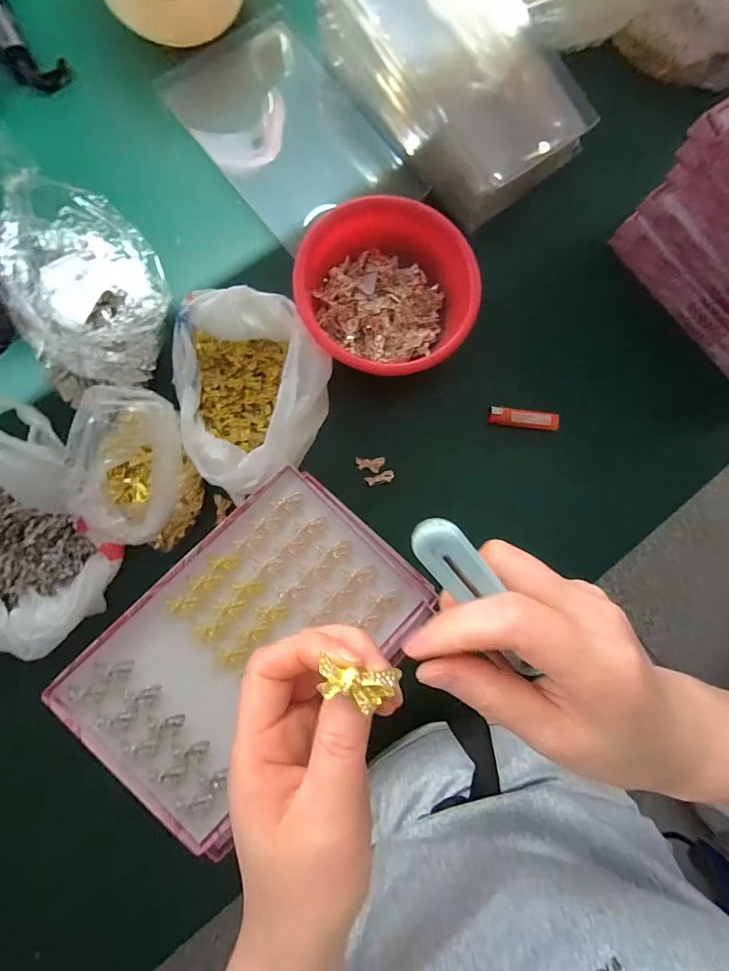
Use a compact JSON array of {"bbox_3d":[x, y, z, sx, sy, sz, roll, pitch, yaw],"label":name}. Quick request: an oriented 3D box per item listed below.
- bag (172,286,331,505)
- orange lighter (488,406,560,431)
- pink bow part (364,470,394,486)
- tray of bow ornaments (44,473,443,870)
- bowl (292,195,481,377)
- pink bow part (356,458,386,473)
[{"bbox_3d":[-0.115,-0.096,0.467,0.152,0.055,0.205,-5,85,-6],"label":"bag"},{"bbox_3d":[0.187,-0.078,0.519,0.083,0.007,0.020,6,83,-5],"label":"orange lighter"},{"bbox_3d":[0.018,-0.008,0.498,0.033,0.007,0.013,-16,86,-7],"label":"pink bow part"},{"bbox_3d":[-0.100,0.142,0.404,0.299,0.024,0.194,-44,90,-8],"label":"tray of bow ornaments"},{"bbox_3d":[0.022,-0.210,0.487,0.188,0.067,0.173,1,84,-6],"label":"bowl"},{"bbox_3d":[0.007,-0.023,0.500,0.033,0.005,0.017,-1,84,-6],"label":"pink bow part"}]

